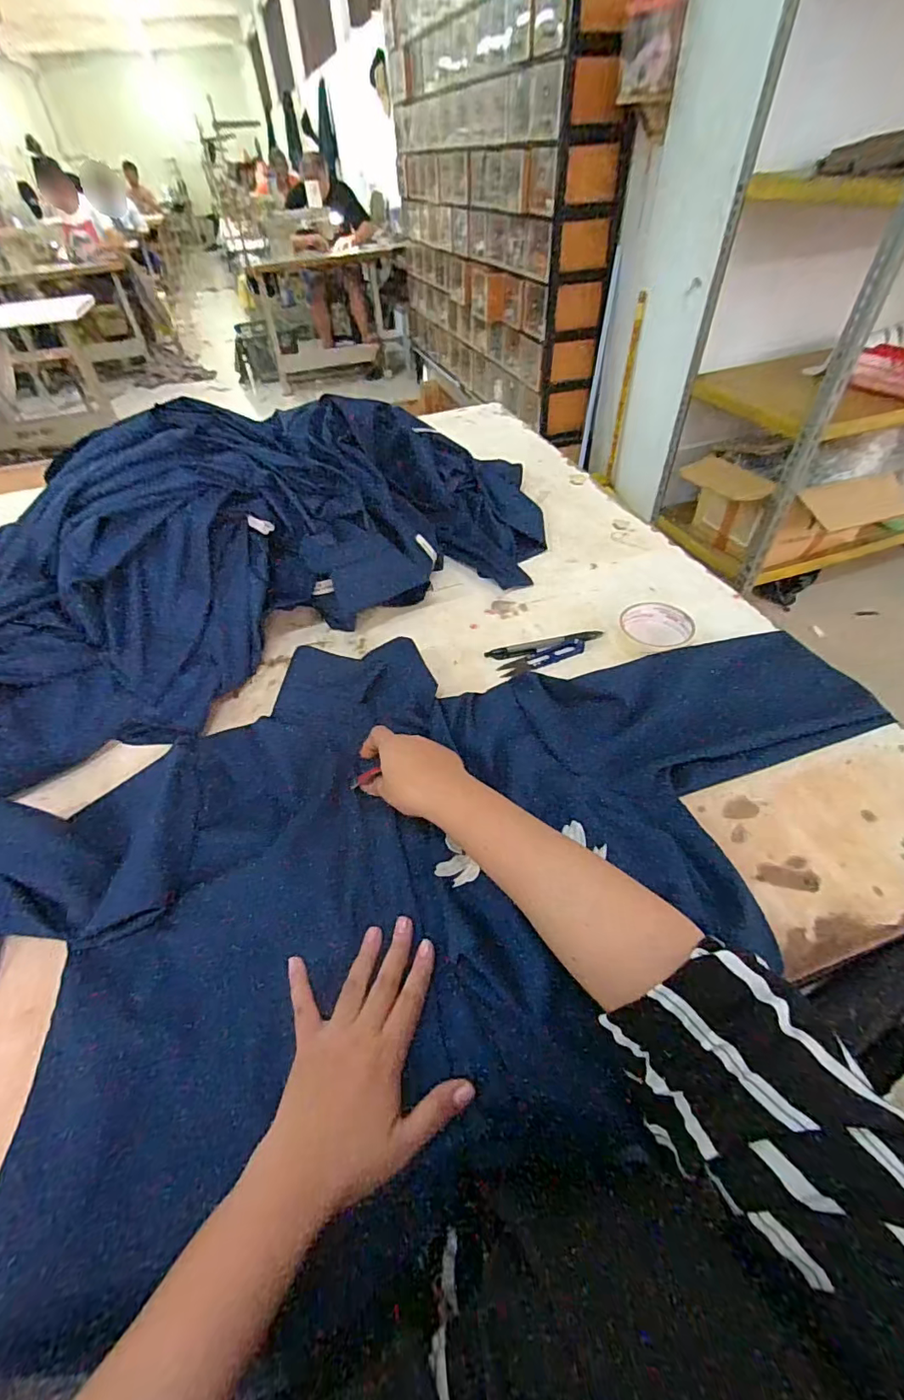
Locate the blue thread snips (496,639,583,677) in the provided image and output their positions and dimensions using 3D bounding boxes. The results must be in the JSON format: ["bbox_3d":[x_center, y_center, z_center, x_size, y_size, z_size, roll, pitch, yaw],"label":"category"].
[{"bbox_3d":[0.106,-0.049,0.605,0.108,0.010,0.027,-15,48,-10],"label":"blue thread snips"}]

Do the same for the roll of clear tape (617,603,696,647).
[{"bbox_3d":[0.239,-0.089,0.606,0.068,0.018,0.081,-19,49,-13],"label":"roll of clear tape"}]

